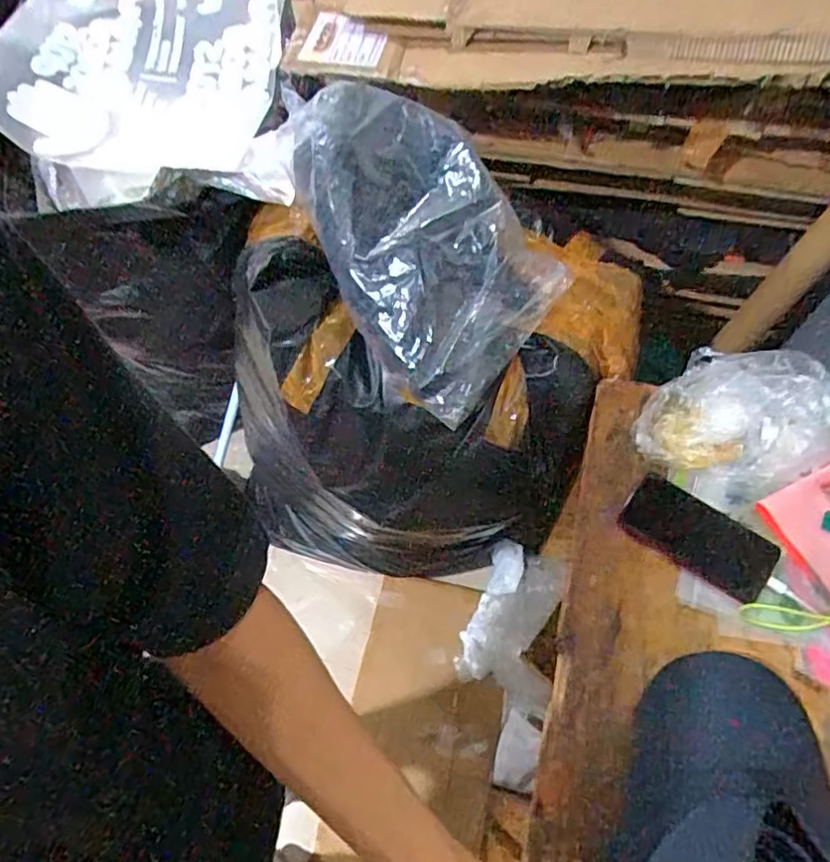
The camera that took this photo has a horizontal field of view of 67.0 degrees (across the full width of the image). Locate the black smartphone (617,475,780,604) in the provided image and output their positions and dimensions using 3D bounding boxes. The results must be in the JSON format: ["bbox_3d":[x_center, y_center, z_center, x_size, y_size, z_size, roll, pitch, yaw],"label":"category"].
[{"bbox_3d":[0.292,0.109,0.648,0.148,0.004,0.079,31,69,18],"label":"black smartphone"}]

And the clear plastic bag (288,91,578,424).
[{"bbox_3d":[0.006,-0.231,0.720,0.221,0.136,0.405,-27,64,-10],"label":"clear plastic bag"}]

